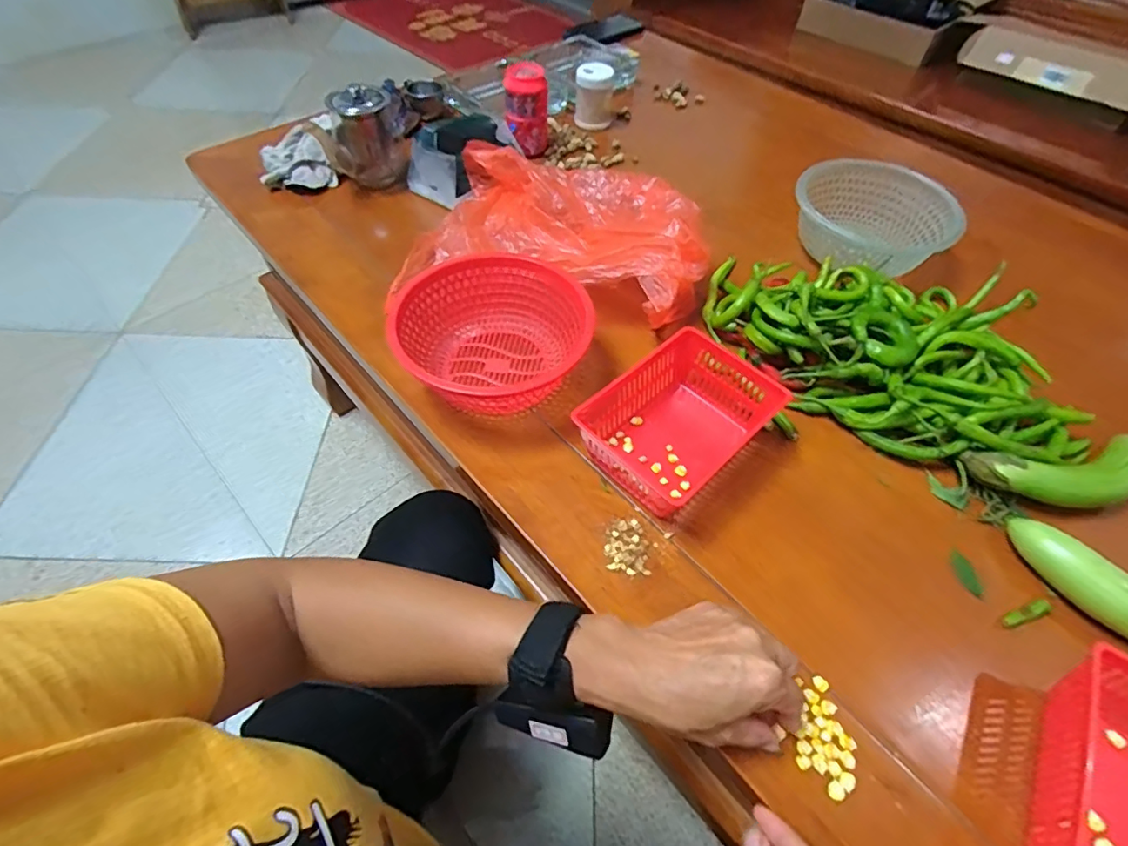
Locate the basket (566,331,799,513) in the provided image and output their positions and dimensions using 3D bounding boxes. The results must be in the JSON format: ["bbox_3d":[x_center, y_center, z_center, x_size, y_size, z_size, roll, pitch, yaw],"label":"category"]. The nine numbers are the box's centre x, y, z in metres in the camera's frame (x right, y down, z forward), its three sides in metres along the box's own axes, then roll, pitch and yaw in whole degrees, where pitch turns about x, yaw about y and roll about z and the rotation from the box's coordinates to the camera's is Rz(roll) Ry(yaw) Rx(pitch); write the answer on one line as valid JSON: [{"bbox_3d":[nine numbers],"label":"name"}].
[{"bbox_3d":[0.100,-0.003,0.467,0.163,0.057,0.111,-33,62,-23],"label":"basket"}]

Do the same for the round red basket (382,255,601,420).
[{"bbox_3d":[-0.069,-0.078,0.503,0.159,0.070,0.147,1,54,-1],"label":"round red basket"}]

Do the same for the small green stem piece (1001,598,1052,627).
[{"bbox_3d":[0.345,0.143,0.403,0.041,0.010,0.010,-13,56,-11],"label":"small green stem piece"}]

